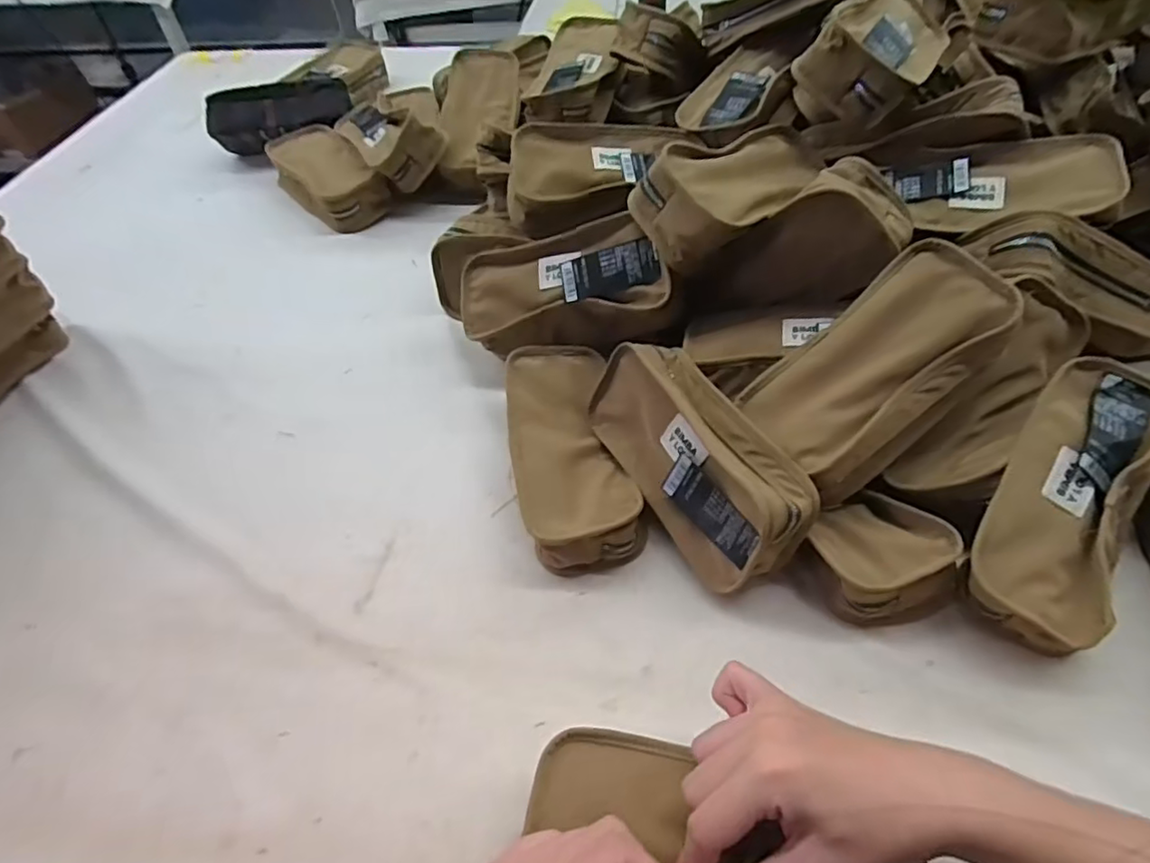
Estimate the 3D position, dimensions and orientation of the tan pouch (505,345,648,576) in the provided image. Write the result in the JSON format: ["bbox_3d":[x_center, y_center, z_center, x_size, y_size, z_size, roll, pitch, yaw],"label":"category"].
[{"bbox_3d":[-0.005,0.015,0.493,0.085,0.051,0.193,-10,50,-5],"label":"tan pouch"}]

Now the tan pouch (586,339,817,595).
[{"bbox_3d":[0.083,0.018,0.452,0.053,0.091,0.191,-13,50,-34],"label":"tan pouch"}]

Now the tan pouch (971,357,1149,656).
[{"bbox_3d":[0.324,0.044,0.407,0.088,0.056,0.196,30,75,24],"label":"tan pouch"}]

